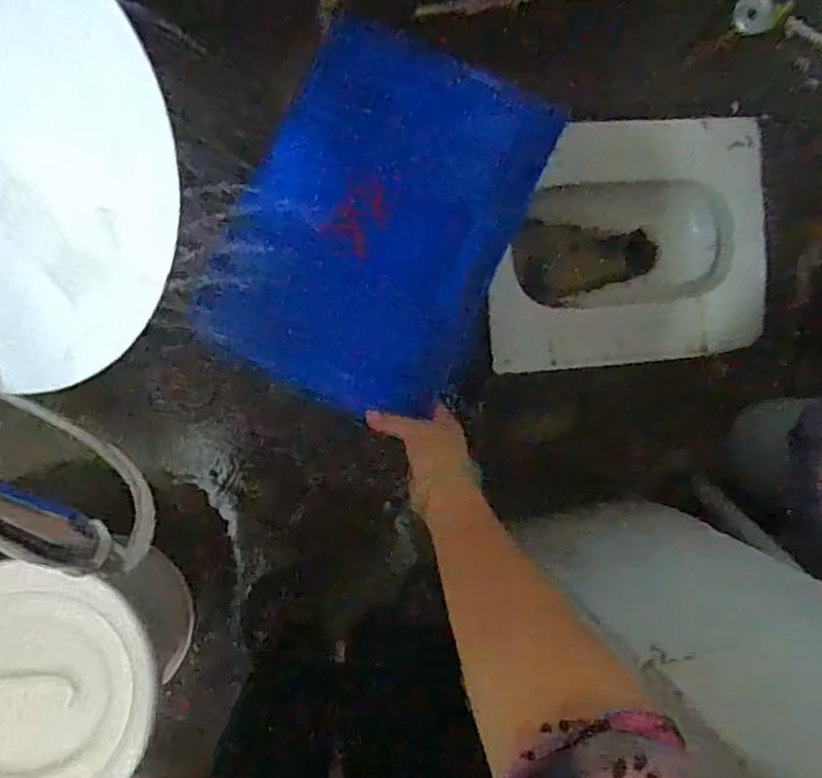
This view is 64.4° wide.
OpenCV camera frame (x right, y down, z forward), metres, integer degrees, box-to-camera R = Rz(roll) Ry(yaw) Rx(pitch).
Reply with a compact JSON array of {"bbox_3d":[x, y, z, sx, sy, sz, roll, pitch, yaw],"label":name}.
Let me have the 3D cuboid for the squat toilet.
[{"bbox_3d":[0.380,-0.255,1.193,0.493,0.151,0.429,-1,94,-8],"label":"squat toilet"}]

